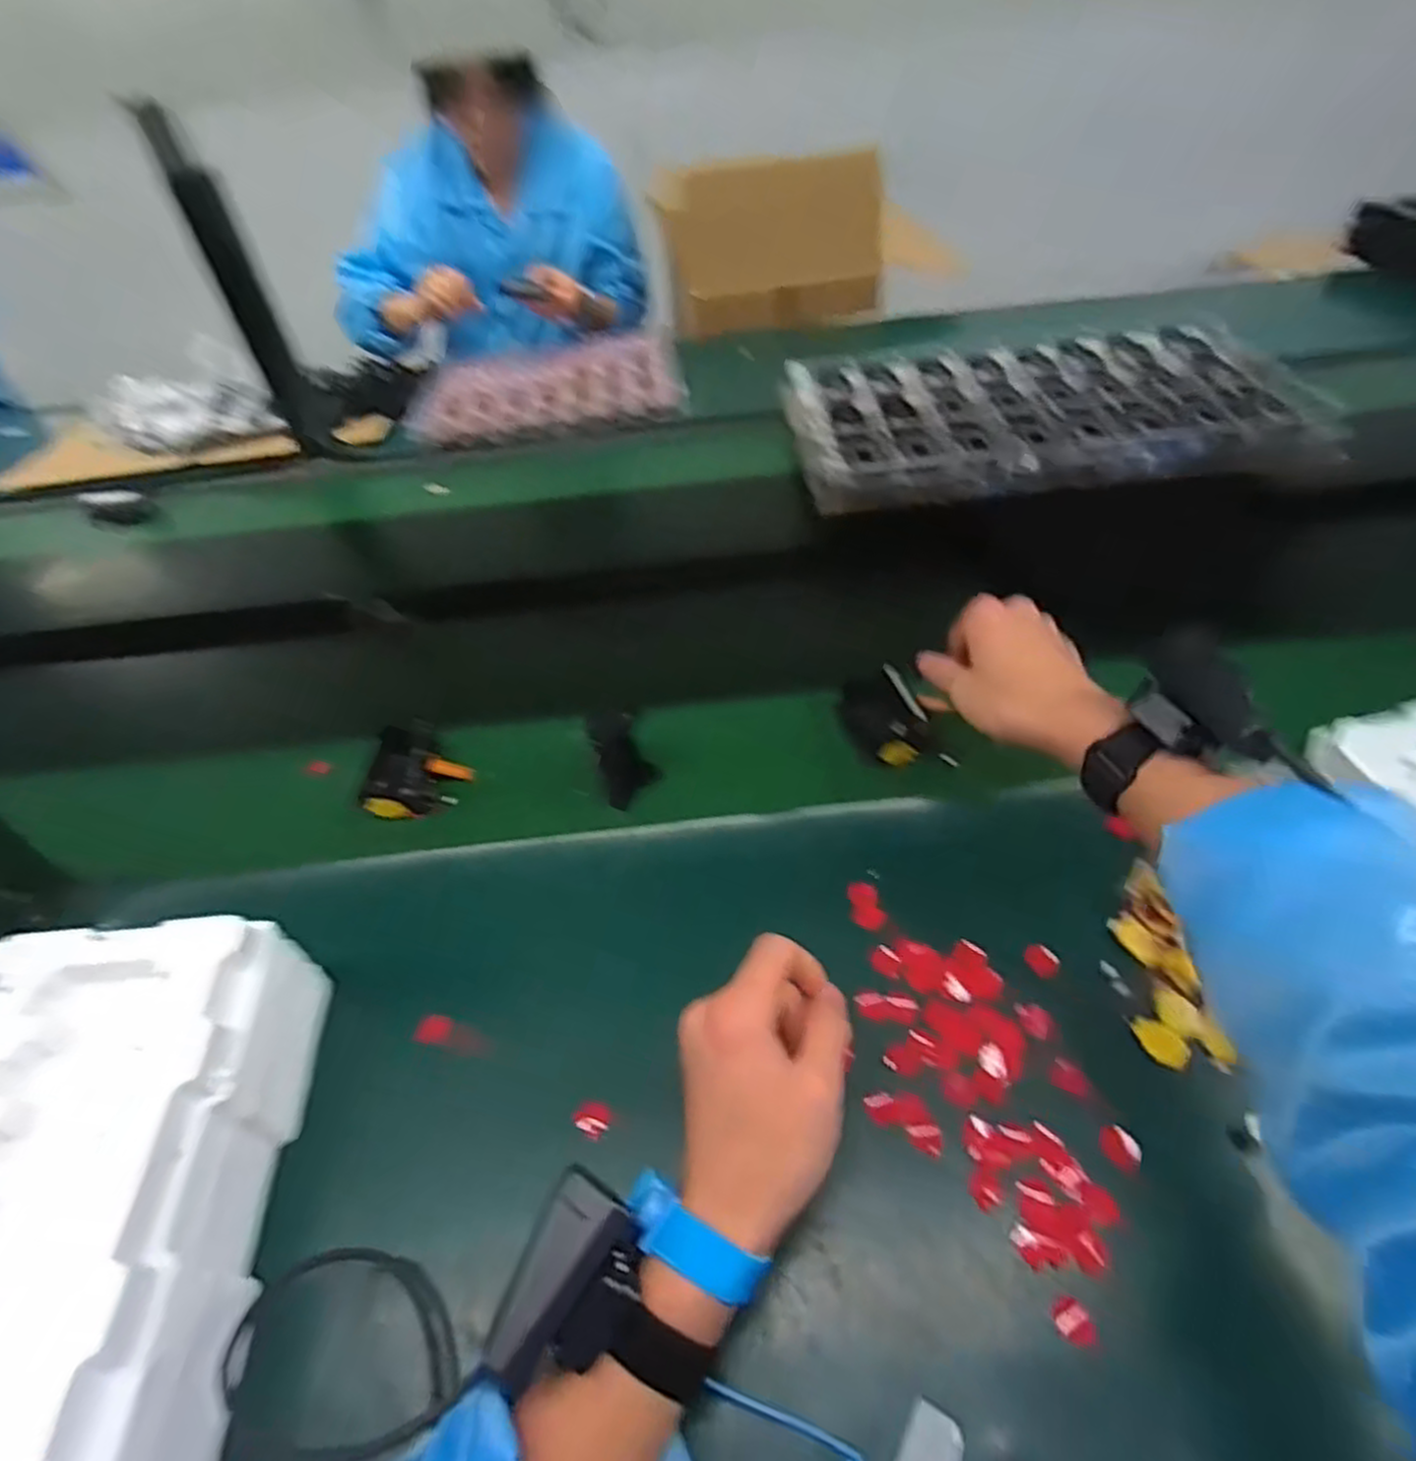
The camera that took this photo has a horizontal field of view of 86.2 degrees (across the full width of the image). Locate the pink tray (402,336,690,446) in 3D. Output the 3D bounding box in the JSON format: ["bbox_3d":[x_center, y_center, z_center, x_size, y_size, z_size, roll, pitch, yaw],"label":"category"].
[{"bbox_3d":[-0.226,-0.508,1.098,0.372,0.032,0.322,-7,46,-1],"label":"pink tray"}]

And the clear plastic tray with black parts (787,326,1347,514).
[{"bbox_3d":[0.365,-0.377,0.858,0.532,0.051,0.317,-2,46,4],"label":"clear plastic tray with black parts"}]

